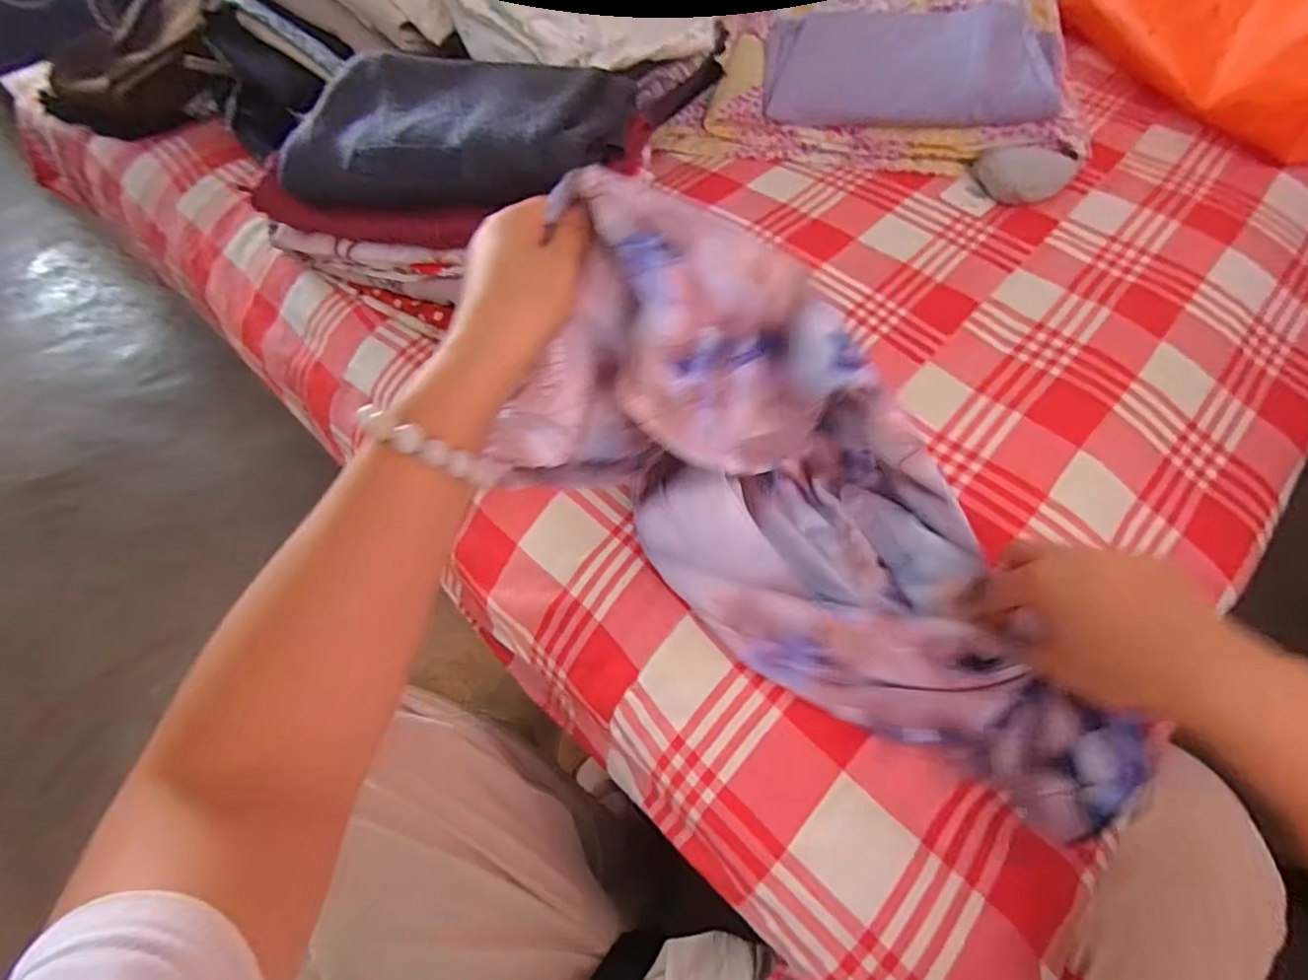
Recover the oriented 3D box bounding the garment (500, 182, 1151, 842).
[{"bbox_3d":[0.081,0.015,0.383,0.398,0.169,0.157,48,68,-5],"label":"garment"}]

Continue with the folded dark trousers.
[{"bbox_3d":[-0.173,-0.320,0.552,0.279,0.050,0.188,6,57,9],"label":"folded dark trousers"}]

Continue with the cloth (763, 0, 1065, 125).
[{"bbox_3d":[0.290,-0.496,0.711,0.315,0.046,0.211,9,58,11],"label":"cloth"}]

